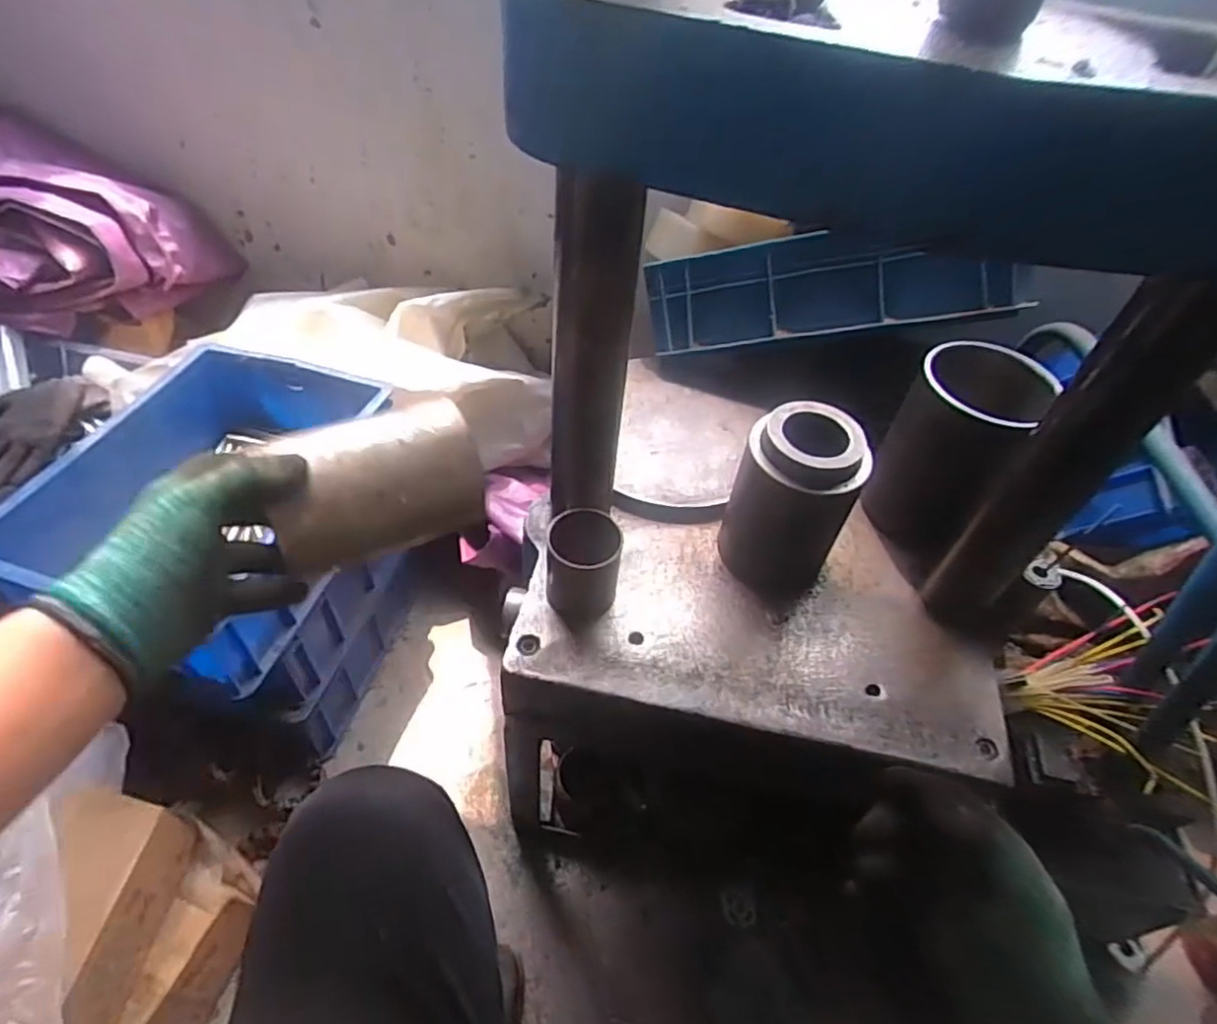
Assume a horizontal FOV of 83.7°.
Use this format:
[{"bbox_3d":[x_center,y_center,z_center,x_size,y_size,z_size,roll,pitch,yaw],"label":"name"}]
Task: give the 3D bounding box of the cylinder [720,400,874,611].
[{"bbox_3d":[0.176,-0.006,0.661,0.091,0.168,0.106,-18,53,-21],"label":"cylinder"}]

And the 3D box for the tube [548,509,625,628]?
[{"bbox_3d":[-0.024,0.052,0.642,0.068,0.096,0.057,13,49,5],"label":"tube"}]

